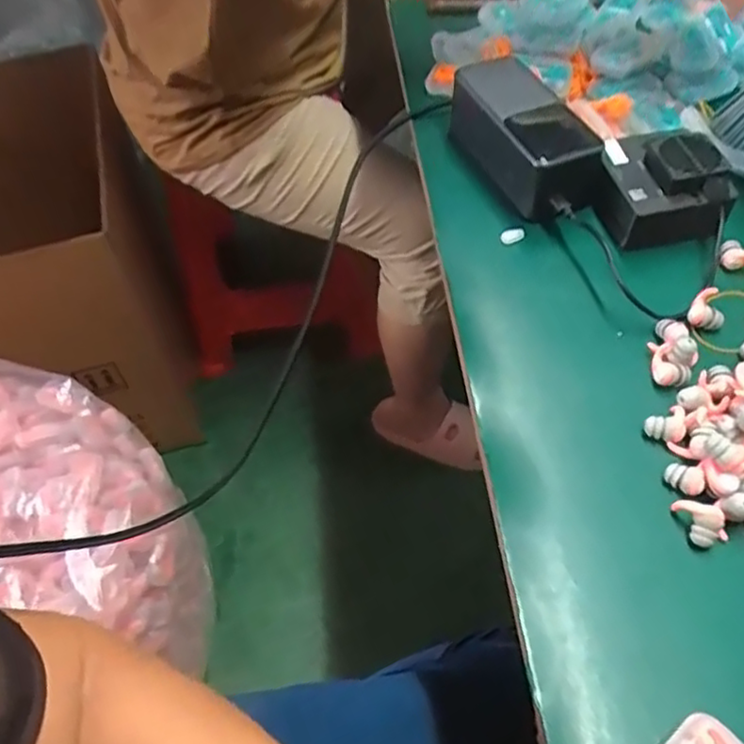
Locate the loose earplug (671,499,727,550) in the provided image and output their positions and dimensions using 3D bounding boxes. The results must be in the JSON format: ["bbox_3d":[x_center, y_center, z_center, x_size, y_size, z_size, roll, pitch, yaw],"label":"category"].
[{"bbox_3d":[0.160,0.072,0.317,0.016,0.012,0.024,-17,56,-9],"label":"loose earplug"}]

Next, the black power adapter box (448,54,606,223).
[{"bbox_3d":[0.105,-0.163,0.458,0.061,0.050,0.137,-23,57,-13],"label":"black power adapter box"}]

